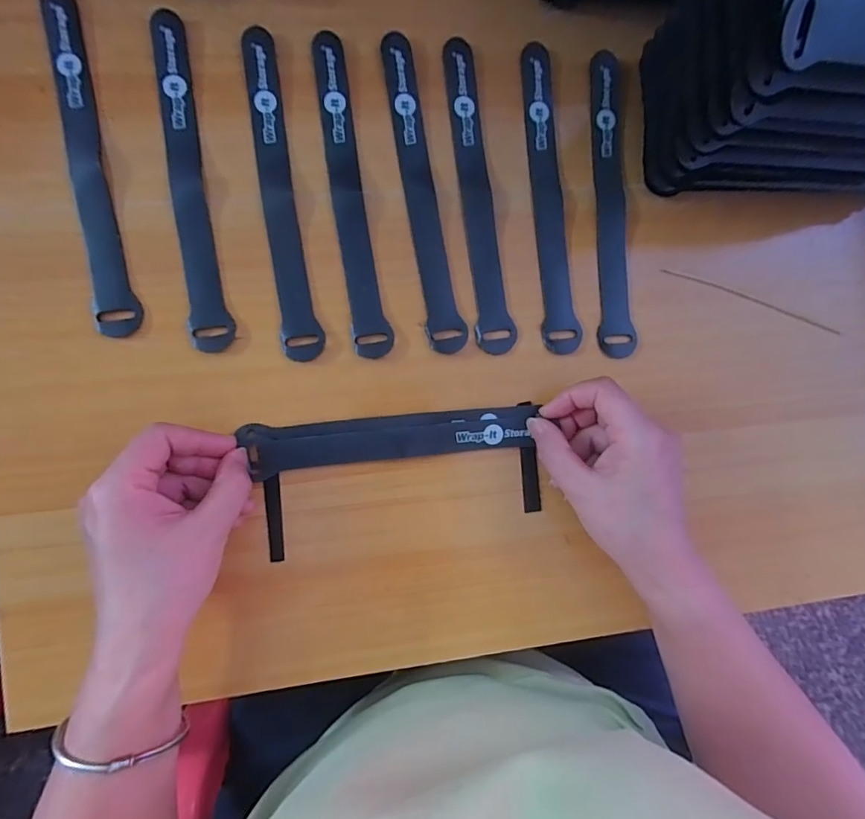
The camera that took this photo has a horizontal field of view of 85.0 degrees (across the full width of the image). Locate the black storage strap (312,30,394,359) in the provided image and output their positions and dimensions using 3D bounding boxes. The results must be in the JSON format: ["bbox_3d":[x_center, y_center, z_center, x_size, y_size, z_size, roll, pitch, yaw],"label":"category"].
[{"bbox_3d":[-0.052,-0.136,0.298,0.022,0.004,0.206,-9,91,-8],"label":"black storage strap"}]

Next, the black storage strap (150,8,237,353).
[{"bbox_3d":[-0.146,-0.140,0.288,0.025,0.004,0.209,-7,90,-8],"label":"black storage strap"}]

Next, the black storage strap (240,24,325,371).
[{"bbox_3d":[-0.094,-0.135,0.293,0.022,0.005,0.209,-9,91,-8],"label":"black storage strap"}]

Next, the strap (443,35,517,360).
[{"bbox_3d":[0.029,-0.141,0.309,0.025,0.004,0.208,-9,91,-8],"label":"strap"}]

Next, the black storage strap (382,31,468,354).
[{"bbox_3d":[-0.007,-0.140,0.304,0.023,0.004,0.206,-11,91,-8],"label":"black storage strap"}]

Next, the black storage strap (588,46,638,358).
[{"bbox_3d":[0.123,-0.141,0.325,0.023,0.007,0.210,0,89,-8],"label":"black storage strap"}]

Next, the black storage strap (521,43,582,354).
[{"bbox_3d":[0.080,-0.143,0.319,0.023,0.005,0.209,-4,90,-8],"label":"black storage strap"}]

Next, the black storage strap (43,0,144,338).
[{"bbox_3d":[-0.206,-0.150,0.284,0.023,0.008,0.214,-11,91,-8],"label":"black storage strap"}]

